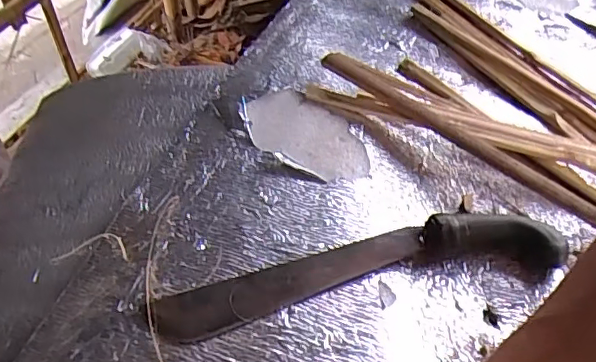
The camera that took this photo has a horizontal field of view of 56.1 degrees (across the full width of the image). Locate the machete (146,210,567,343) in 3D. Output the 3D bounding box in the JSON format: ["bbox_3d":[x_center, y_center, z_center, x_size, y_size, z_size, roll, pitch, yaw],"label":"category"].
[{"bbox_3d":[0.062,0.073,0.510,0.380,0.026,0.087,-8,49,-13],"label":"machete"}]

